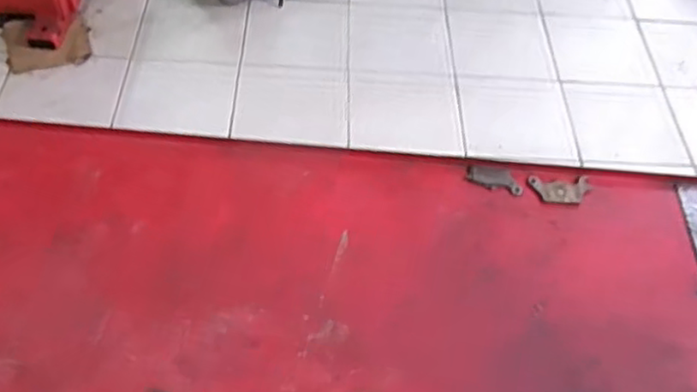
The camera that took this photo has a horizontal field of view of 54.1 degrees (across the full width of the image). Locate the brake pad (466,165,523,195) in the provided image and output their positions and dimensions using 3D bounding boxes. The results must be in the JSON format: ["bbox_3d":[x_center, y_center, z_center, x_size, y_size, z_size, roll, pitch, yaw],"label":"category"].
[{"bbox_3d":[0.193,-0.023,0.901,0.071,0.006,0.040,13,53,4],"label":"brake pad"}]

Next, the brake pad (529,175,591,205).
[{"bbox_3d":[0.276,-0.009,0.892,0.076,0.013,0.038,2,53,-4],"label":"brake pad"}]

